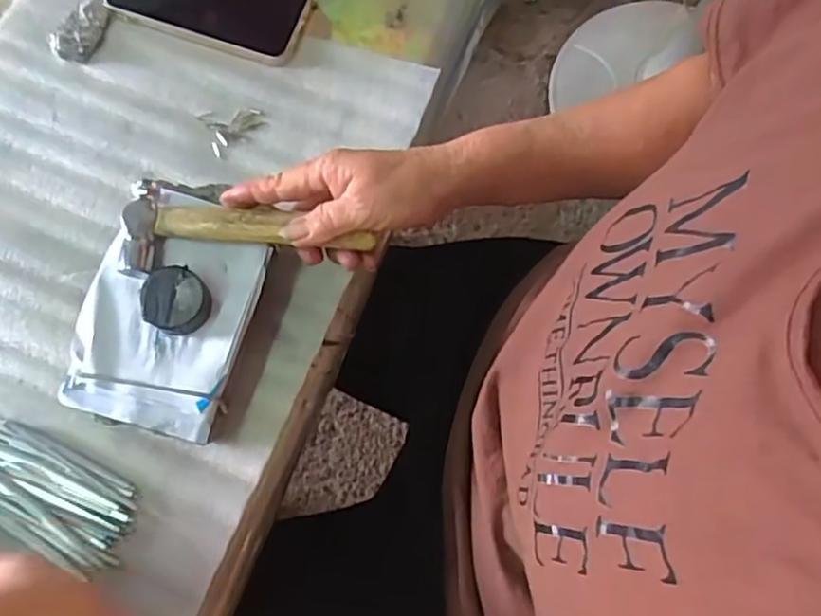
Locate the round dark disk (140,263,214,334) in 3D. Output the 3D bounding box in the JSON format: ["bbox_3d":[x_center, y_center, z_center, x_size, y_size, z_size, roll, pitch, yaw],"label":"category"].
[{"bbox_3d":[-0.143,-0.005,0.406,0.038,0.017,0.039,1,74,-3],"label":"round dark disk"}]

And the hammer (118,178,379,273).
[{"bbox_3d":[-0.102,-0.049,0.421,0.154,0.015,0.058,3,76,-1],"label":"hammer"}]

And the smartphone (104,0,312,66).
[{"bbox_3d":[-0.159,-0.241,0.519,0.153,0.007,0.076,18,74,2],"label":"smartphone"}]

